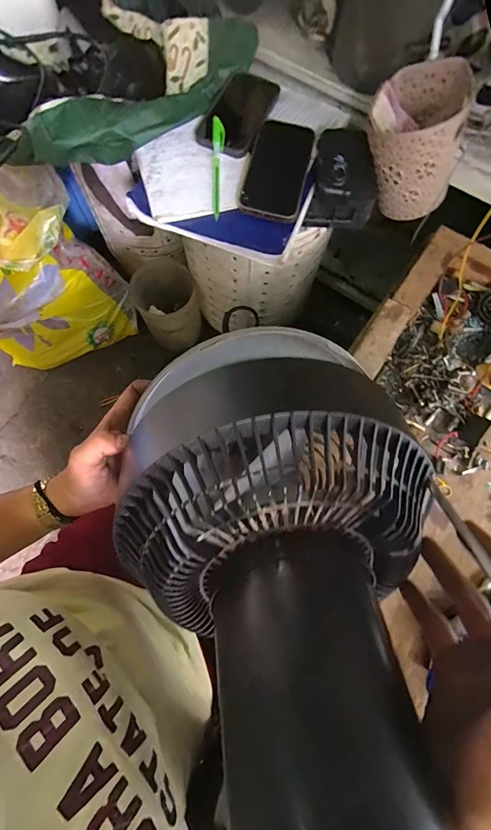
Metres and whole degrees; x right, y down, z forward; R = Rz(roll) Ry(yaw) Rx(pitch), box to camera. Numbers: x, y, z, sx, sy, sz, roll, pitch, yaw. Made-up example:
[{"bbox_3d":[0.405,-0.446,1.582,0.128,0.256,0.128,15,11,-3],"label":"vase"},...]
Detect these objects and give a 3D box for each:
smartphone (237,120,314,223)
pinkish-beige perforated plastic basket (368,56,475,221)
[{"bbox_3d":[0.042,-0.333,0.463,0.082,0.017,0.153,12,72,3],"label":"smartphone"},{"bbox_3d":[0.223,-0.372,0.479,0.125,0.127,0.125,7,72,1],"label":"pinkish-beige perforated plastic basket"}]

